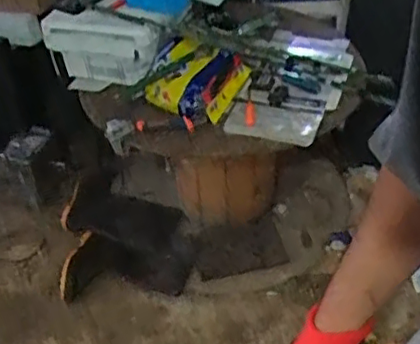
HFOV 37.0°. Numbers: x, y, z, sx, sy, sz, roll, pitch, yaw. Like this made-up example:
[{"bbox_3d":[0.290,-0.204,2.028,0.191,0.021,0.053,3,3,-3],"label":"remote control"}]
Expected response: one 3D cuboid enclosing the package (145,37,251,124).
[{"bbox_3d":[-0.032,-0.258,1.663,0.202,0.116,0.279,11,41,17],"label":"package"}]

